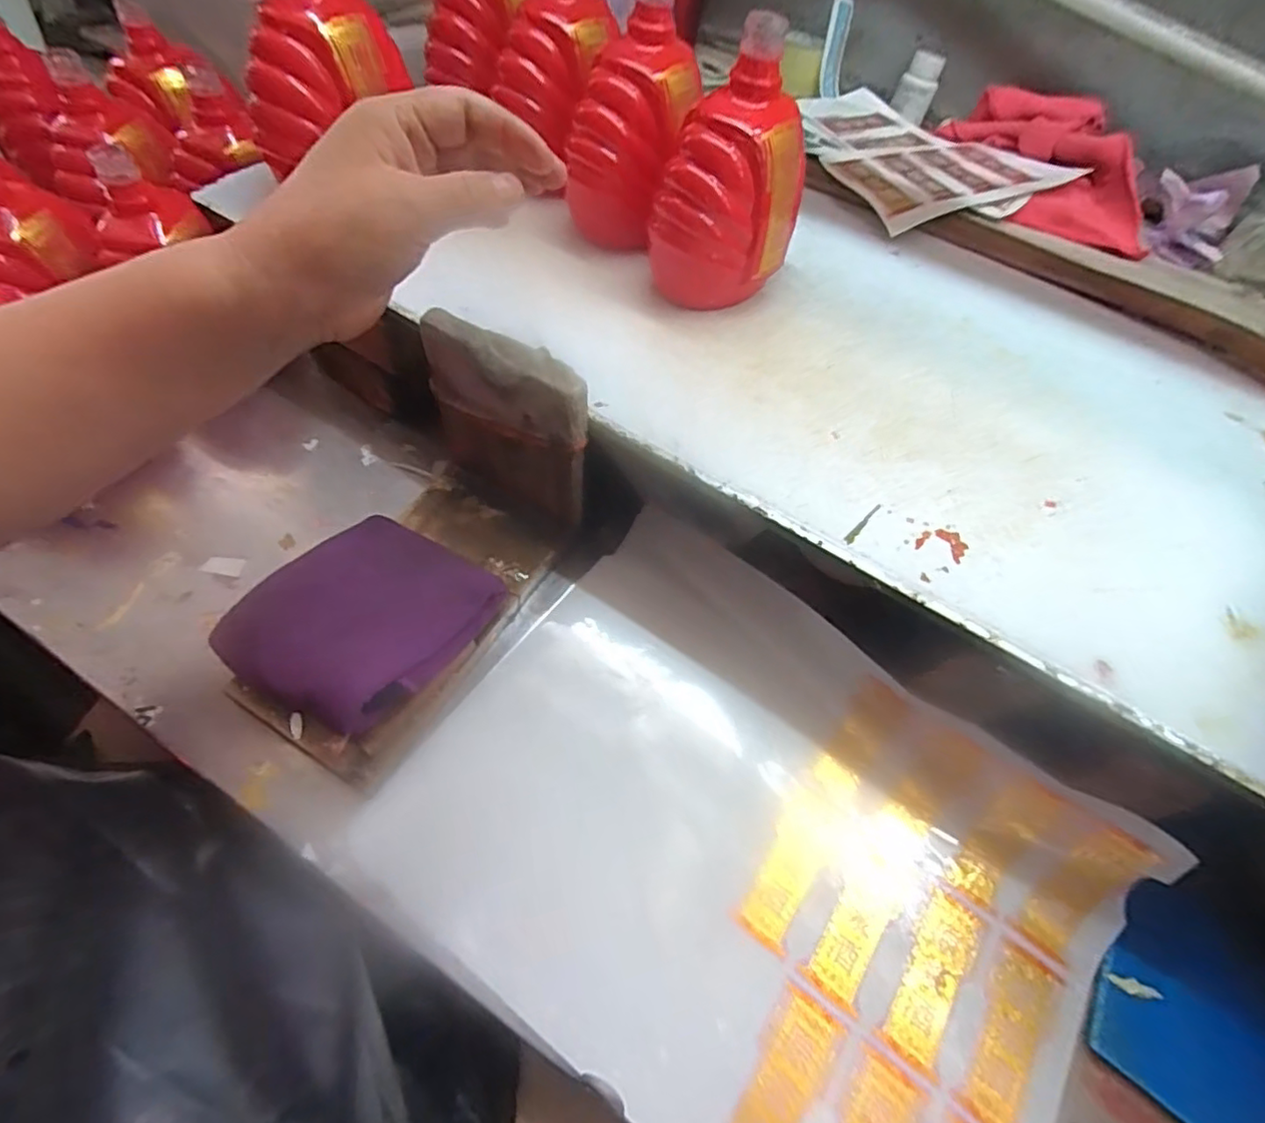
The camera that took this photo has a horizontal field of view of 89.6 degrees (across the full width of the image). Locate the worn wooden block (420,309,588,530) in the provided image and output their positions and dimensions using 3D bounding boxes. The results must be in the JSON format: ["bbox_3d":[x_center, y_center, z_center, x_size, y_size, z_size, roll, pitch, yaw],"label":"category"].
[{"bbox_3d":[-0.088,-0.090,0.458,0.124,0.154,0.029,32,62,12],"label":"worn wooden block"}]

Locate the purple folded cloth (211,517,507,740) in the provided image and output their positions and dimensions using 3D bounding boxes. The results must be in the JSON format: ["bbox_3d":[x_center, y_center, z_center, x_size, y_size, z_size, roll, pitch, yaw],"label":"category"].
[{"bbox_3d":[-0.171,0.031,0.400,0.126,0.031,0.135,30,62,12],"label":"purple folded cloth"}]

